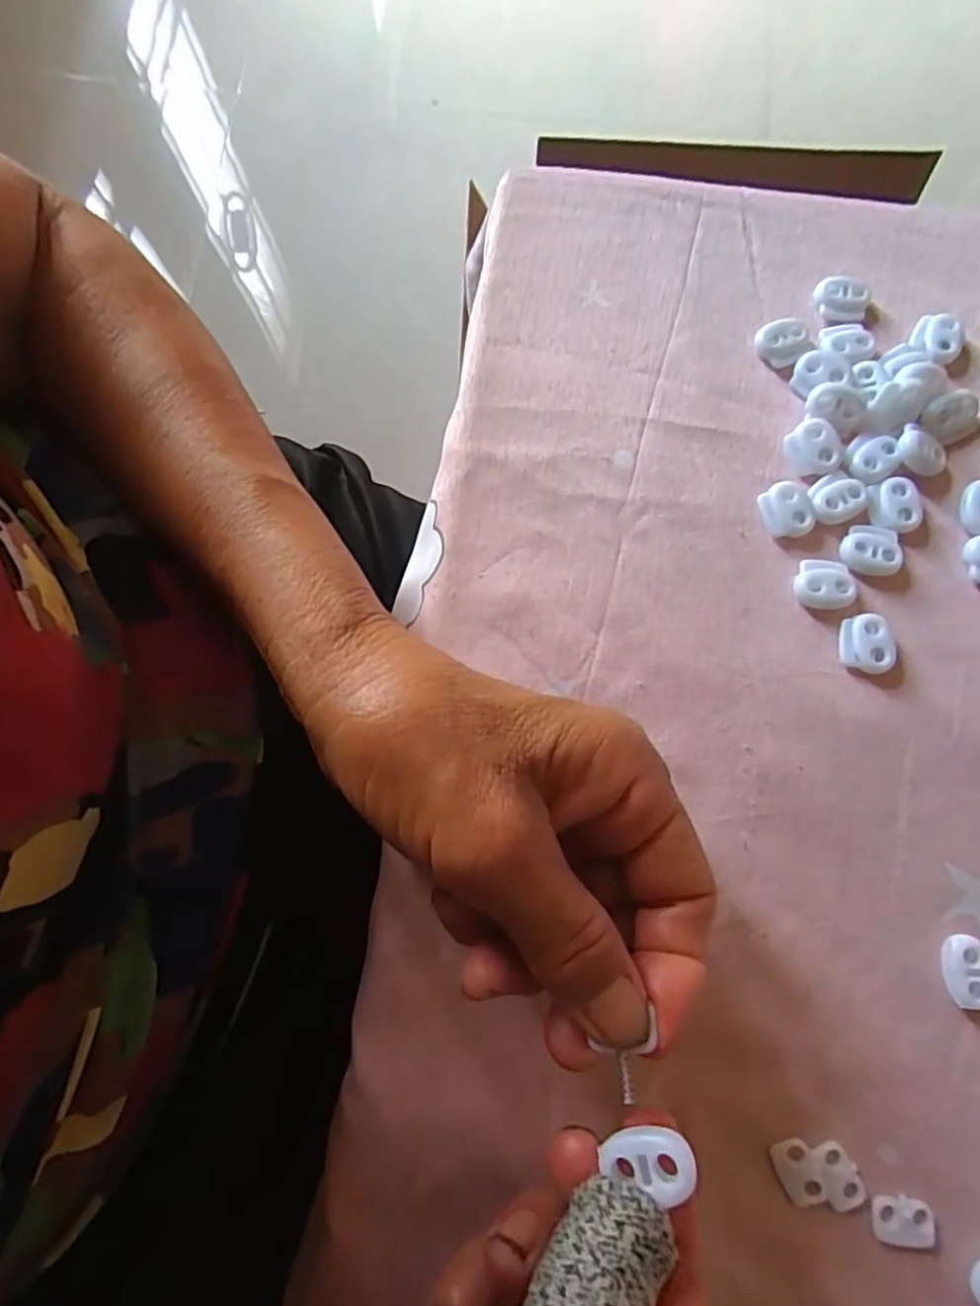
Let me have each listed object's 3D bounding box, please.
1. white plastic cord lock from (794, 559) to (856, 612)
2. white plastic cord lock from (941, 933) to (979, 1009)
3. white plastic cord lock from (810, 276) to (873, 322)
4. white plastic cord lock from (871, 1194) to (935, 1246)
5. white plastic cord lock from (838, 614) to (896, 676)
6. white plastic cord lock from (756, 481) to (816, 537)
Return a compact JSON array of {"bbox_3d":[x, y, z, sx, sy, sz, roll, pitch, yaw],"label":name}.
[{"bbox_3d":[0.126,-0.026,0.241,0.021,0.006,0.018,13,77,5],"label":"white plastic cord lock"},{"bbox_3d":[0.158,0.105,0.211,0.014,0.006,0.022,2,77,2],"label":"white plastic cord lock"},{"bbox_3d":[0.147,-0.147,0.266,0.023,0.006,0.019,22,78,7],"label":"white plastic cord lock"},{"bbox_3d":[0.128,0.175,0.196,0.019,0.004,0.013,10,77,4],"label":"white plastic cord lock"},{"bbox_3d":[0.139,-0.004,0.236,0.018,0.006,0.021,14,78,5],"label":"white plastic cord lock"},{"bbox_3d":[0.115,-0.055,0.247,0.019,0.006,0.021,-14,77,-2],"label":"white plastic cord lock"}]

